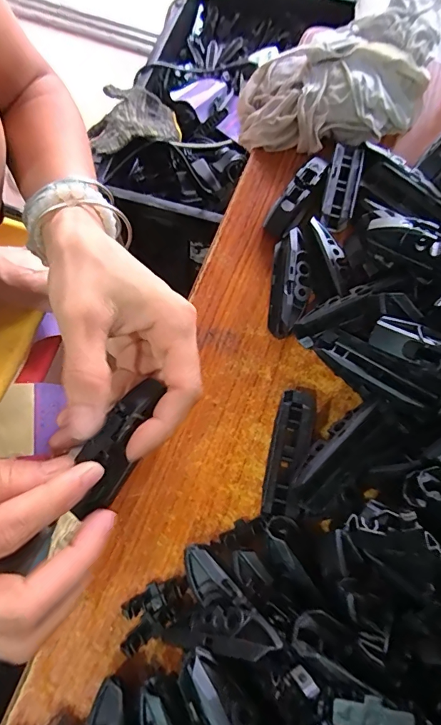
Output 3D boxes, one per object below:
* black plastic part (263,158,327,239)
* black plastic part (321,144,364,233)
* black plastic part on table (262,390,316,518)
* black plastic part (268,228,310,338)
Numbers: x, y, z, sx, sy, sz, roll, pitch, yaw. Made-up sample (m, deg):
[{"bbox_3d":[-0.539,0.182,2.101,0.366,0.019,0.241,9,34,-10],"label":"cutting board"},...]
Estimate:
[{"bbox_3d":[0.053,-0.117,0.291,0.019,0.019,0.065,30,73,8],"label":"black plastic part"},{"bbox_3d":[0.085,-0.123,0.290,0.020,0.008,0.067,13,72,3],"label":"black plastic part"},{"bbox_3d":[0.038,0.052,0.237,0.021,0.017,0.072,12,72,3],"label":"black plastic part on table"},{"bbox_3d":[0.045,-0.051,0.266,0.022,0.025,0.068,6,72,0],"label":"black plastic part"}]

